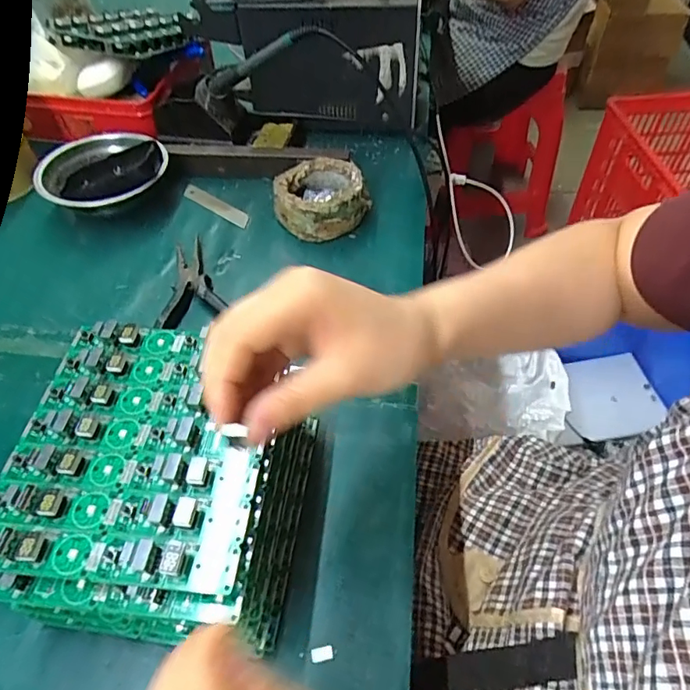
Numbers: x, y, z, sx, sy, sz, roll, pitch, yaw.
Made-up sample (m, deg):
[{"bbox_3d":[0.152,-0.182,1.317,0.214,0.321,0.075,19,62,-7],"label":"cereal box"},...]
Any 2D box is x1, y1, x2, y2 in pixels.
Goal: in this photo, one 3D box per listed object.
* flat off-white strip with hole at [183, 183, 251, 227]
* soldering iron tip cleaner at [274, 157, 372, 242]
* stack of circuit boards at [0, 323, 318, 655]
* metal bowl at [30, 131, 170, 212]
[{"bbox_3d":[-0.135,-0.146,0.538,0.097,0.004,0.017,31,69,23],"label":"flat off-white strip with hole"},{"bbox_3d":[-0.026,-0.146,0.507,0.083,0.038,0.081,-1,51,1],"label":"soldering iron tip cleaner"},{"bbox_3d":[-0.104,0.080,0.301,0.143,0.088,0.158,3,53,7],"label":"stack of circuit boards"},{"bbox_3d":[-0.242,-0.168,0.530,0.123,0.054,0.121,-1,51,1],"label":"metal bowl"}]

